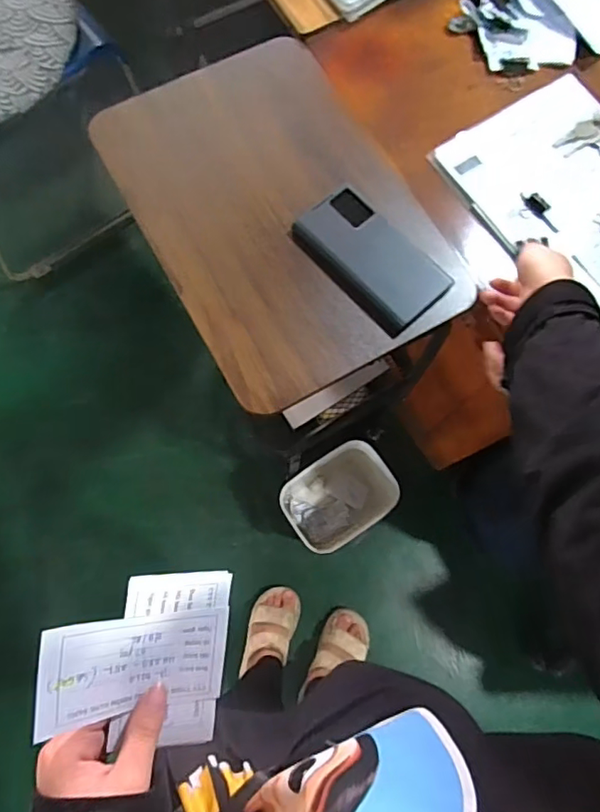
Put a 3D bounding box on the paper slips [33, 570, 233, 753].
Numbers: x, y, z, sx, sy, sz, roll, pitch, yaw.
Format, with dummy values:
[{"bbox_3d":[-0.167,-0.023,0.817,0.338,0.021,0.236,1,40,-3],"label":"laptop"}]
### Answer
[{"bbox_3d":[-0.093,0.149,0.315,0.103,0.007,0.101,6,90,-30],"label":"paper slips"}]

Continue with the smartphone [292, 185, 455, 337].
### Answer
[{"bbox_3d":[0.075,-0.158,0.588,0.087,0.013,0.163,-42,81,-9],"label":"smartphone"}]

